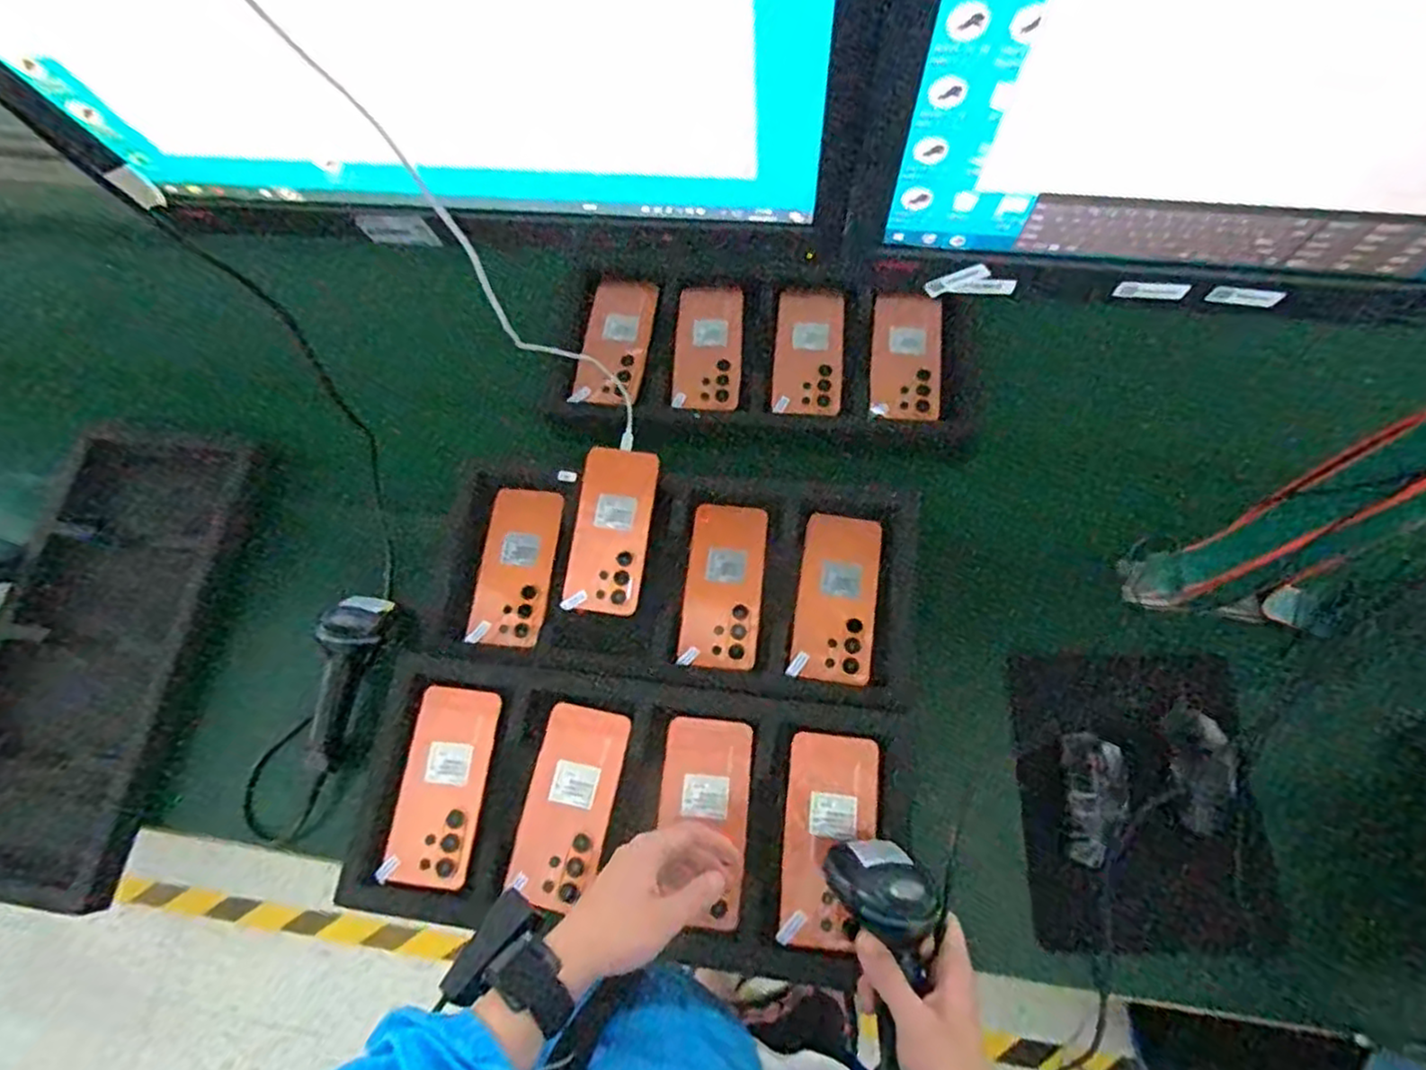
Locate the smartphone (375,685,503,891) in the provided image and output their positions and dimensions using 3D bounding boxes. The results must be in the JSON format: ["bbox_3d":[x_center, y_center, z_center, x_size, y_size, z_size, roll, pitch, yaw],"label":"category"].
[{"bbox_3d":[-0.252,0.230,0.652,0.078,0.016,0.170,7,69,5],"label":"smartphone"}]

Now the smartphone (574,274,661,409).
[{"bbox_3d":[-0.113,-0.235,0.839,0.073,0.014,0.164,8,69,6],"label":"smartphone"}]

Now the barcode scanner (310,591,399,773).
[{"bbox_3d":[-0.377,0.146,0.711,0.064,0.058,0.172,12,85,7],"label":"barcode scanner"}]

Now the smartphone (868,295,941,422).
[{"bbox_3d":[0.222,-0.207,0.814,0.075,0.012,0.158,3,77,12],"label":"smartphone"}]

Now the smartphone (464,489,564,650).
[{"bbox_3d":[-0.211,0.034,0.752,0.077,0.010,0.167,8,79,4],"label":"smartphone"}]

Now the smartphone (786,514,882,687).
[{"bbox_3d":[0.128,0.062,0.721,0.081,0.008,0.175,9,69,6],"label":"smartphone"}]

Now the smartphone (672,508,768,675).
[{"bbox_3d":[0.011,0.051,0.729,0.080,0.012,0.171,5,69,5],"label":"smartphone"}]

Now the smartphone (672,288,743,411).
[{"bbox_3d":[-0.004,-0.221,0.836,0.078,0.015,0.164,3,69,4],"label":"smartphone"}]

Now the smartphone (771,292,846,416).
[{"bbox_3d":[0.113,-0.212,0.817,0.076,0.009,0.151,5,79,3],"label":"smartphone"}]

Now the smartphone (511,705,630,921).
[{"bbox_3d":[-0.129,0.243,0.640,0.076,0.012,0.166,10,69,6],"label":"smartphone"}]

